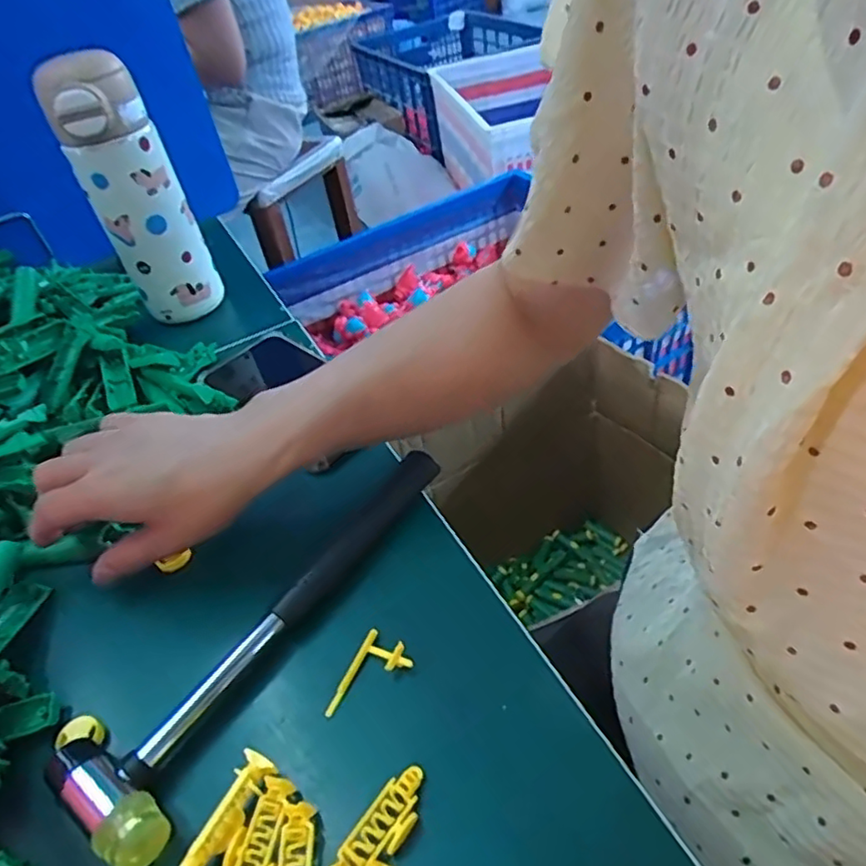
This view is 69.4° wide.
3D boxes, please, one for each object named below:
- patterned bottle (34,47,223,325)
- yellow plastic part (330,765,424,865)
[{"bbox_3d":[-0.239,-0.190,0.510,0.074,0.202,0.059,-21,43,-10],"label":"patterned bottle"},{"bbox_3d":[-0.020,0.154,0.245,0.018,0.008,0.049,24,53,32],"label":"yellow plastic part"}]

